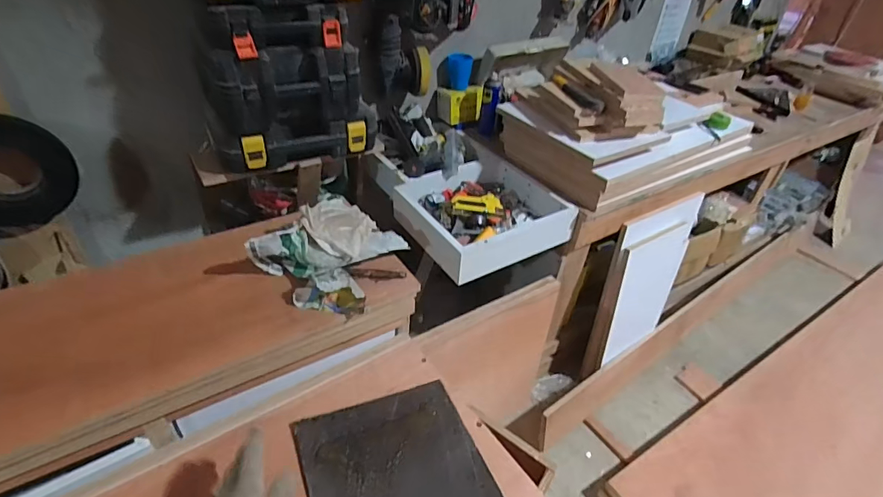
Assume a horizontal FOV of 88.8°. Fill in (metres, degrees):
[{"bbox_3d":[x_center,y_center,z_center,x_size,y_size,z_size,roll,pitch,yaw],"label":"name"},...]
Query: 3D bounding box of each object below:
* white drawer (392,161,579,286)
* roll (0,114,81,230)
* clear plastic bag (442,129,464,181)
[{"bbox_3d":[0.113,-0.104,1.301,0.405,0.098,0.375,-19,44,-28],"label":"white drawer"},{"bbox_3d":[-1.005,-0.166,1.038,0.262,0.269,0.066,-14,41,-23],"label":"roll"},{"bbox_3d":[0.038,-0.303,1.437,0.068,0.036,0.237,6,51,2],"label":"clear plastic bag"}]

